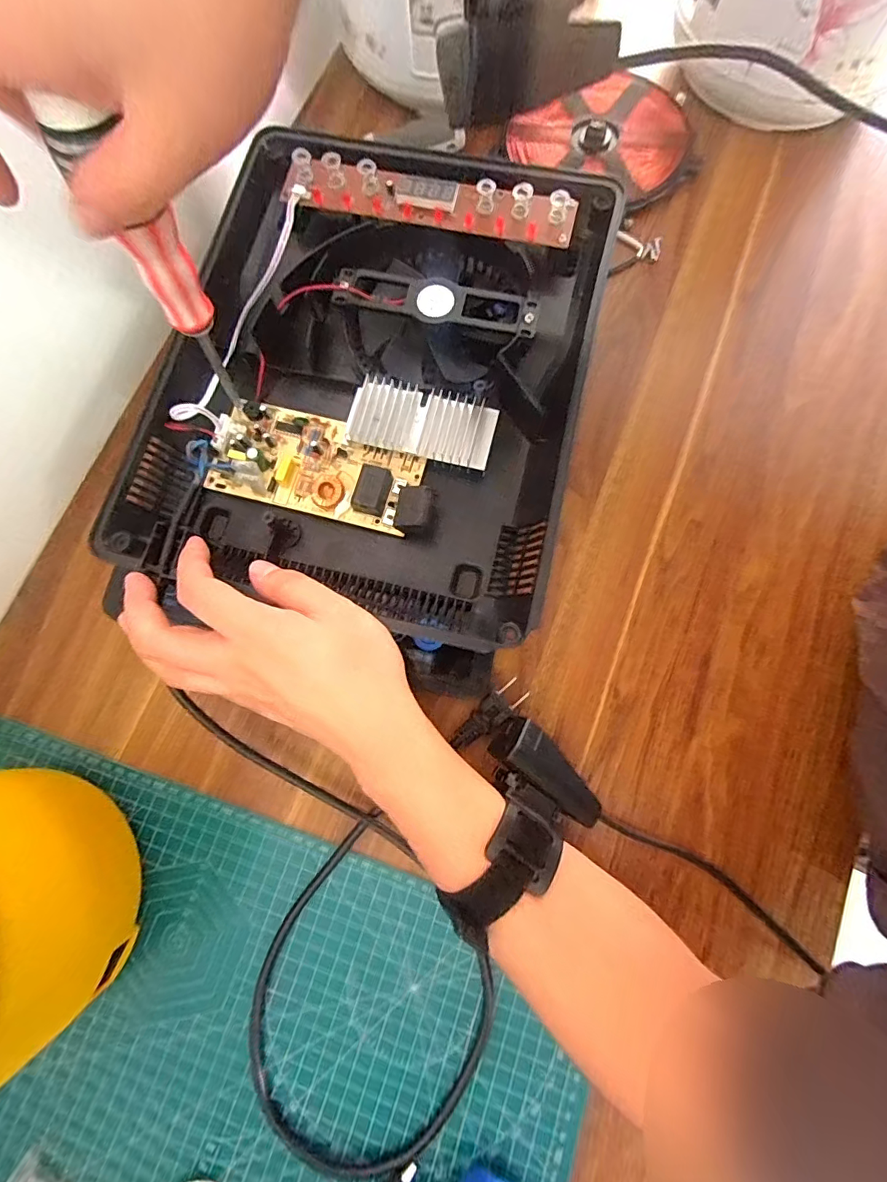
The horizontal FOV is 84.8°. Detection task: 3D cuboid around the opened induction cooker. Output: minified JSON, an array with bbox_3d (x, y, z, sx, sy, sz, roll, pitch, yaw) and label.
[{"bbox_3d":[-0.049,-0.142,0.338,0.279,0.053,0.347,13,79,4],"label":"opened induction cooker"}]

